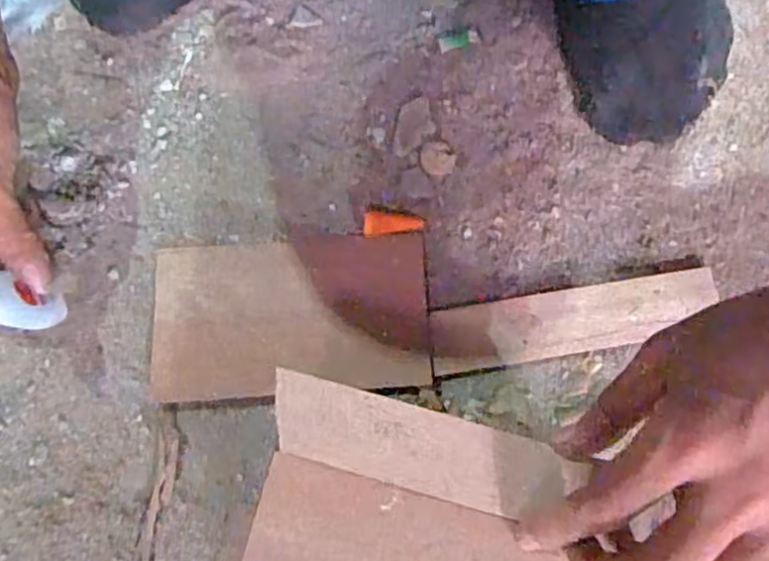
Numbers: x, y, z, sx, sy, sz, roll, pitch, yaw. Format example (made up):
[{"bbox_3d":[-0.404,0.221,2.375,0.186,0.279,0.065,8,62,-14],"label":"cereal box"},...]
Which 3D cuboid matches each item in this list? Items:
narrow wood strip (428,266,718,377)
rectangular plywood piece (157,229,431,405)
[{"bbox_3d":[0.105,0.023,0.386,0.159,0.008,0.036,-9,79,-2],"label":"narrow wood strip"},{"bbox_3d":[-0.054,0.019,0.390,0.153,0.004,0.088,-4,74,2],"label":"rectangular plywood piece"}]

